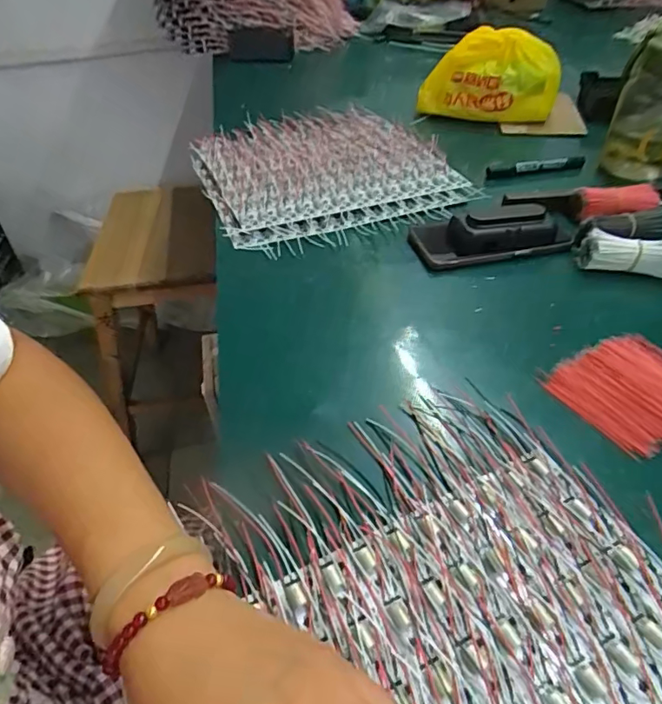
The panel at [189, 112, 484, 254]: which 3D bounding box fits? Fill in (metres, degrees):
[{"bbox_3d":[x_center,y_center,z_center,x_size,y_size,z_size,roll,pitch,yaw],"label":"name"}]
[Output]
[{"bbox_3d":[-0.013,-0.247,0.677,0.301,0.029,0.312,-17,46,-14],"label":"panel"}]

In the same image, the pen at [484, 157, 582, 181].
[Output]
[{"bbox_3d":[0.271,-0.245,0.668,0.124,0.013,0.020,-4,44,-1],"label":"pen"}]

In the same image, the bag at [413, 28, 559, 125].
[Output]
[{"bbox_3d":[0.239,-0.405,0.763,0.199,0.125,0.059,4,44,8],"label":"bag"}]

